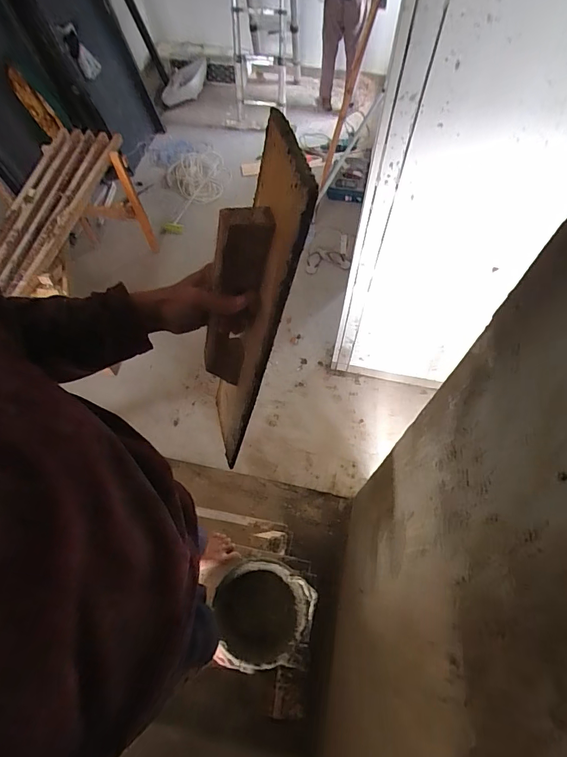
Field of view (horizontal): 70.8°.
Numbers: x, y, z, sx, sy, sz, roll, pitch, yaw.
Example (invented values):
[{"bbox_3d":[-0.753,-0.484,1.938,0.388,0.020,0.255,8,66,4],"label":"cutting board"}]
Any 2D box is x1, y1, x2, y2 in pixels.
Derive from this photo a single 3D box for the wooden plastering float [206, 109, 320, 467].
[{"bbox_3d":[-0.065,-0.055,0.516,0.059,0.473,0.143,-4,54,-18],"label":"wooden plastering float"}]

